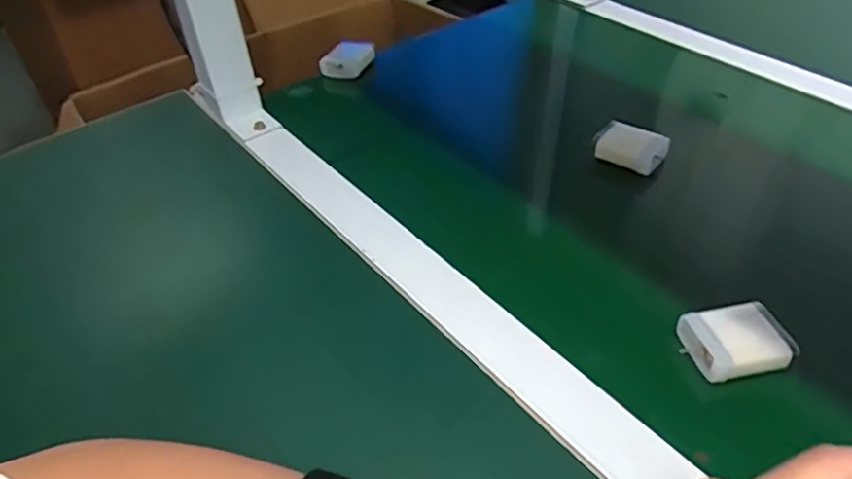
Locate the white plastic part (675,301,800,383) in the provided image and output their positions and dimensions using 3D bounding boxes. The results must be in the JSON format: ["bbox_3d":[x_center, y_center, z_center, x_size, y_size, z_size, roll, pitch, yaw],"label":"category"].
[{"bbox_3d":[0.181,0.059,0.366,0.057,0.016,0.041,-9,41,-7],"label":"white plastic part"}]

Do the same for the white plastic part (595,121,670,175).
[{"bbox_3d":[0.170,-0.077,0.516,0.053,0.024,0.032,22,47,26],"label":"white plastic part"}]

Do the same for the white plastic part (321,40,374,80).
[{"bbox_3d":[-0.079,-0.187,0.648,0.060,0.037,0.015,-19,44,-17],"label":"white plastic part"}]

